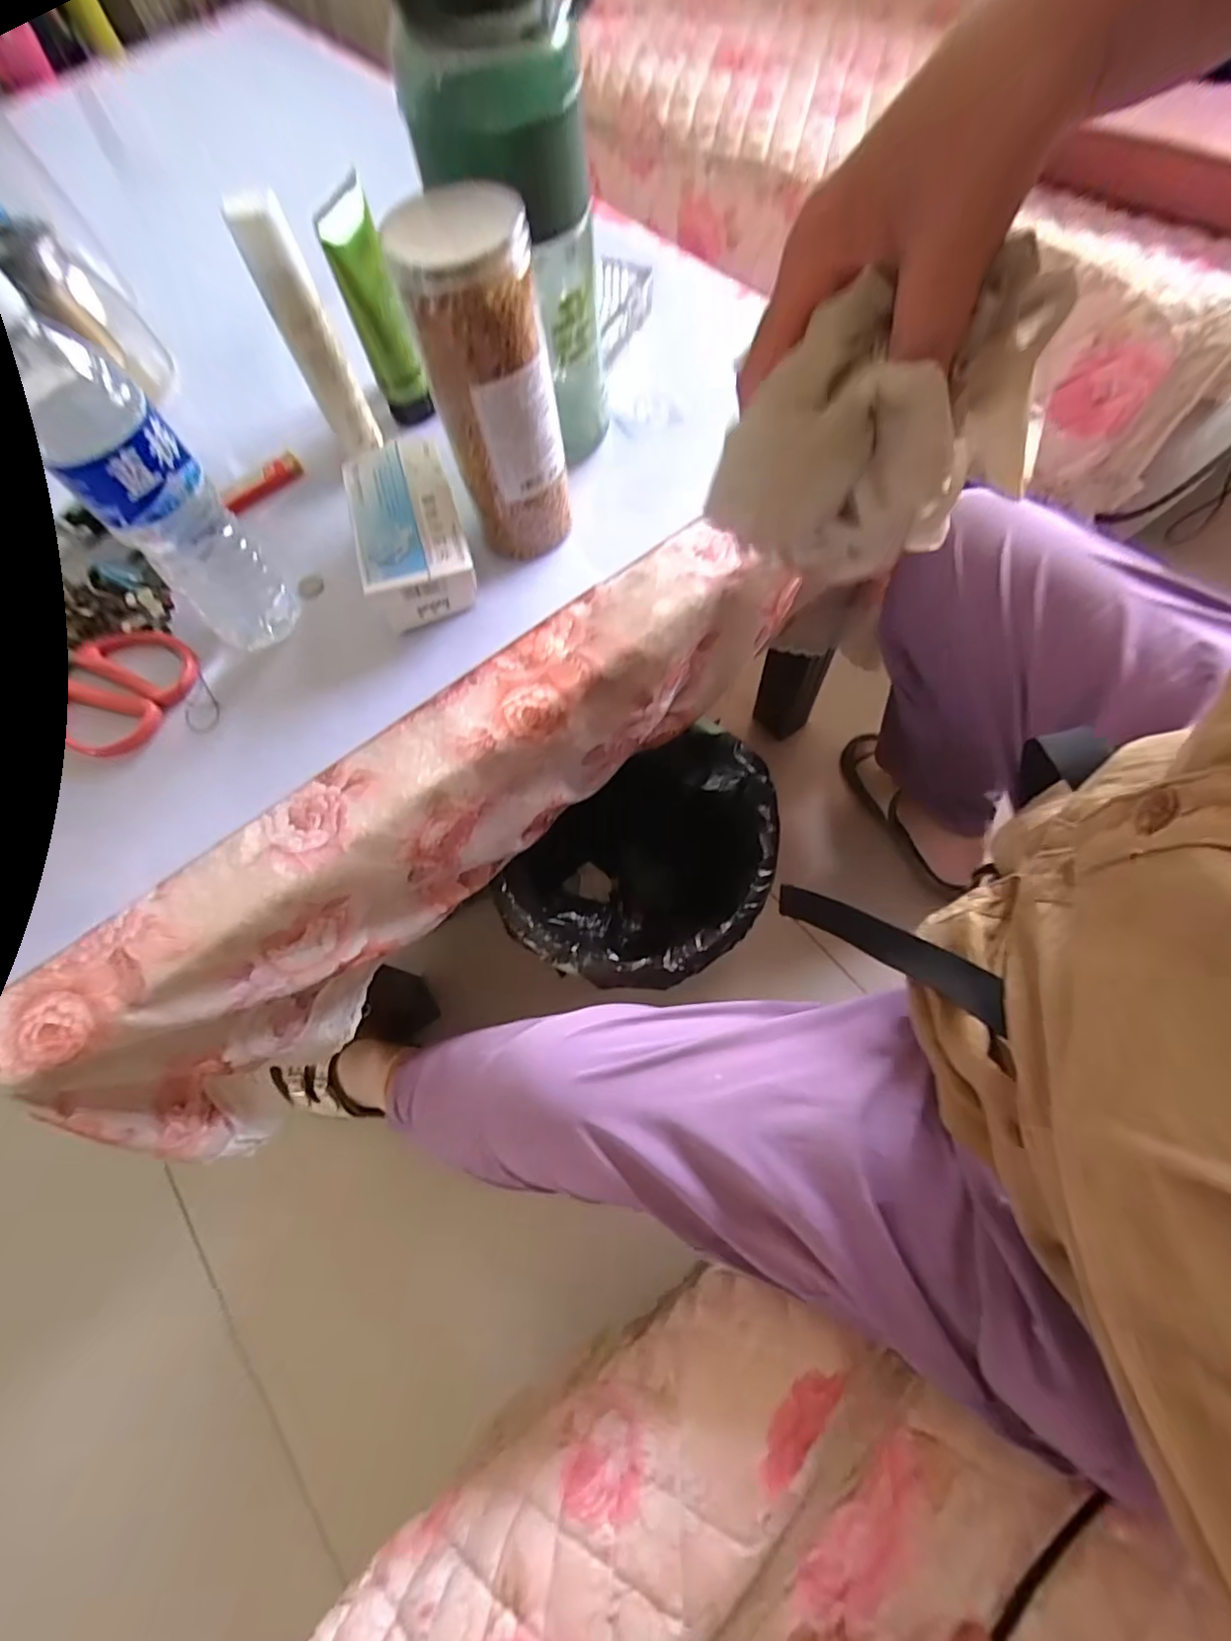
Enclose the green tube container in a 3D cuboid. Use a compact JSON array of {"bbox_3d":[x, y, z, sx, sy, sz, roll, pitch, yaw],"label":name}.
[{"bbox_3d":[-0.174,-0.367,0.450,0.038,0.136,0.040,-19,69,-3],"label":"green tube container"}]

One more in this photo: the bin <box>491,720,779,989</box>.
[{"bbox_3d":[0.022,0.068,0.649,0.249,0.274,0.221,2,70,5],"label":"bin"}]

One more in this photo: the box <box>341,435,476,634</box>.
[{"bbox_3d":[-0.144,-0.201,0.431,0.069,0.052,0.122,-18,69,-3],"label":"box"}]

